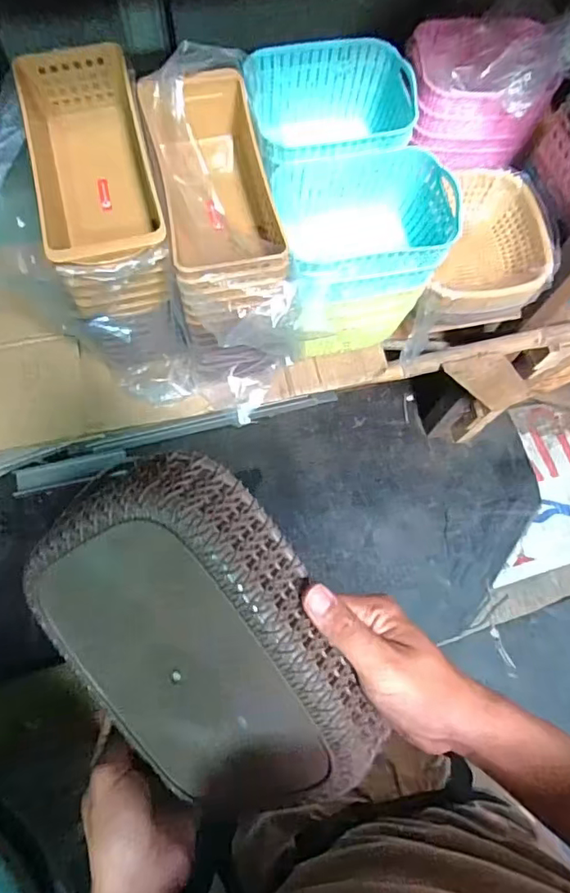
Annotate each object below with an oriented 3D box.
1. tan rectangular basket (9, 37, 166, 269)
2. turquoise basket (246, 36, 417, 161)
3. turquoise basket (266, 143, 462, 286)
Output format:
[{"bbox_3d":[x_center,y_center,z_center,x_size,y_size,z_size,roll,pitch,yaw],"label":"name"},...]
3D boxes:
[{"bbox_3d":[-0.244,-0.347,0.672,0.145,0.104,0.283,-13,70,-8],"label":"tan rectangular basket"},{"bbox_3d":[0.068,-0.468,0.780,0.215,0.121,0.188,-11,70,-7],"label":"turquoise basket"},{"bbox_3d":[0.109,-0.297,0.752,0.220,0.142,0.167,-14,71,-8],"label":"turquoise basket"}]

